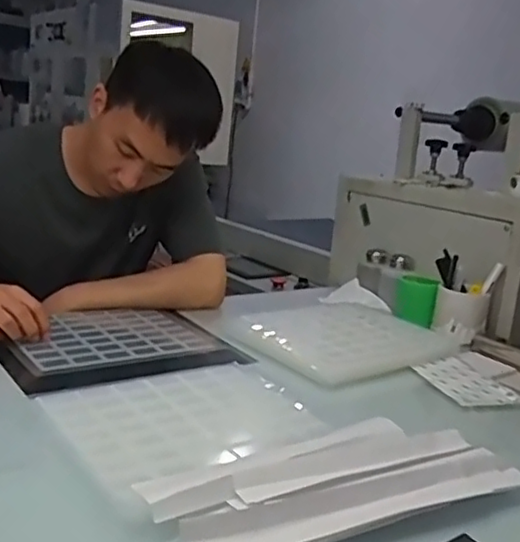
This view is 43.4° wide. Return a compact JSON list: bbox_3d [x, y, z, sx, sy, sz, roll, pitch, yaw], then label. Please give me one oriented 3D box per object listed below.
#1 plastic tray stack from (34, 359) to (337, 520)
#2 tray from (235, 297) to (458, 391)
[{"bbox_3d":[-0.054,0.159,0.708,0.297,0.024,0.246,-4,16,-35],"label":"plastic tray stack"},{"bbox_3d":[0.129,0.095,1.088,0.346,0.038,0.298,-7,18,-43],"label":"tray"}]

